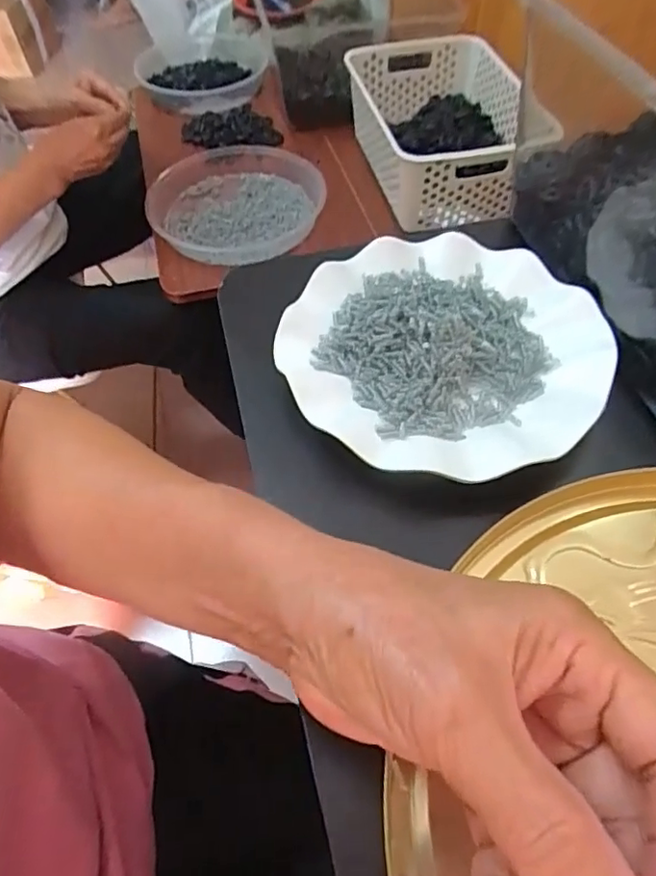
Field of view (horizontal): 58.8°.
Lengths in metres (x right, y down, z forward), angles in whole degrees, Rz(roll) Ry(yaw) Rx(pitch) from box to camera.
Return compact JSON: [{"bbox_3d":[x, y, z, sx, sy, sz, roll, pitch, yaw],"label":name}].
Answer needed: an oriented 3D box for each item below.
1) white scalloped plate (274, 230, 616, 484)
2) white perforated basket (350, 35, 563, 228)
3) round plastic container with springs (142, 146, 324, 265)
[{"bbox_3d":[0.065,-0.056,0.343,0.181,0.023,0.178,-1,55,2],"label":"white scalloped plate"},{"bbox_3d":[0.153,-0.424,0.800,0.205,0.103,0.309,-8,55,-3],"label":"white perforated basket"},{"bbox_3d":[-0.143,-0.336,0.817,0.237,0.042,0.257,-1,55,2],"label":"round plastic container with springs"}]

